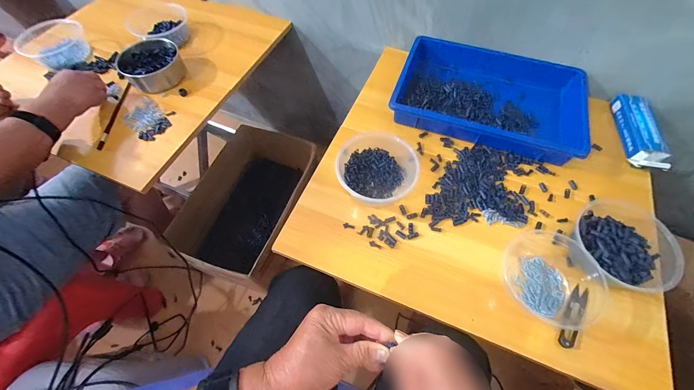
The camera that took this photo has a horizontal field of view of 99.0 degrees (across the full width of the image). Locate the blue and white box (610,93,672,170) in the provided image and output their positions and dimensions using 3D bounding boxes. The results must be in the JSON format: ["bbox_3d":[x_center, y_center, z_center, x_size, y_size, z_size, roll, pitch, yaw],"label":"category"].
[{"bbox_3d":[0.586,-0.128,0.597,0.056,0.040,0.181,9,62,5],"label":"blue and white box"}]

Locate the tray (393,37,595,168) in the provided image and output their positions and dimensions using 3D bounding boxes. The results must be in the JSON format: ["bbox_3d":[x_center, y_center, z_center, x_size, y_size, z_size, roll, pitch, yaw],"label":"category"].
[{"bbox_3d":[0.305,-0.231,0.638,0.370,0.053,0.286,17,63,9],"label":"tray"}]

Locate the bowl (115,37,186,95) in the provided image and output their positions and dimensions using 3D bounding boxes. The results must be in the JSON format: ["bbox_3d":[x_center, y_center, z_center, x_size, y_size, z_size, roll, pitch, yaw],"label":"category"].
[{"bbox_3d":[-0.449,-0.298,0.693,0.129,0.080,0.109,-34,66,-17],"label":"bowl"}]

